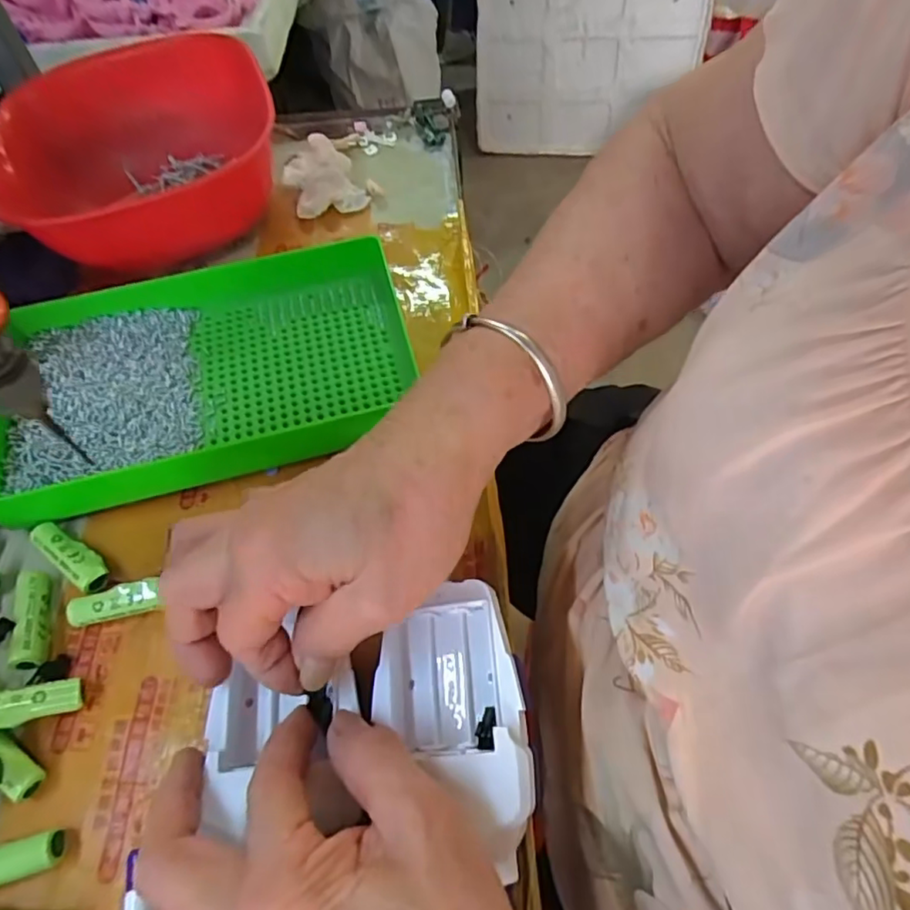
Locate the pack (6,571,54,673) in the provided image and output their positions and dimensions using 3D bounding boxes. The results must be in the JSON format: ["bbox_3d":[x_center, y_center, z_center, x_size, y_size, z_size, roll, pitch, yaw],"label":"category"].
[{"bbox_3d":[-0.209,0.081,0.296,0.013,0.013,0.051,-19,59,-8],"label":"pack"}]

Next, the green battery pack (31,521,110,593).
[{"bbox_3d":[-0.201,0.054,0.315,0.051,0.013,0.016,32,65,21],"label":"green battery pack"}]

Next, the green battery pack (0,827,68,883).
[{"bbox_3d":[-0.186,0.167,0.246,0.047,0.014,0.016,-17,59,-7],"label":"green battery pack"}]

